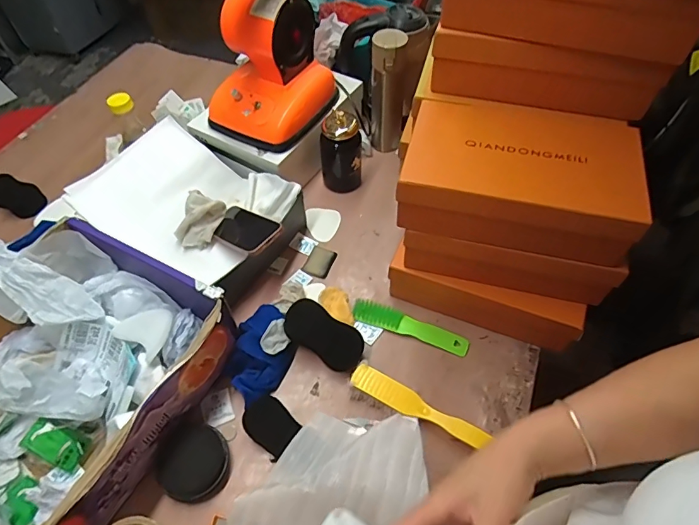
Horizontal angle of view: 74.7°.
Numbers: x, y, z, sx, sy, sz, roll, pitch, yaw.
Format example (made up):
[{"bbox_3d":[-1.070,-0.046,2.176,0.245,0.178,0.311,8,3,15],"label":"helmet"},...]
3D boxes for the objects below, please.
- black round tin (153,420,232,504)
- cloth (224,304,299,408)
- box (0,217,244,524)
[{"bbox_3d":[-0.210,0.268,0.618,0.090,0.056,0.089,0,55,1],"label":"black round tin"},{"bbox_3d":[-0.133,0.133,0.698,0.090,0.047,0.158,14,56,11],"label":"cloth"},{"bbox_3d":[-0.399,0.164,0.610,0.332,0.127,0.406,22,58,15],"label":"box"}]

